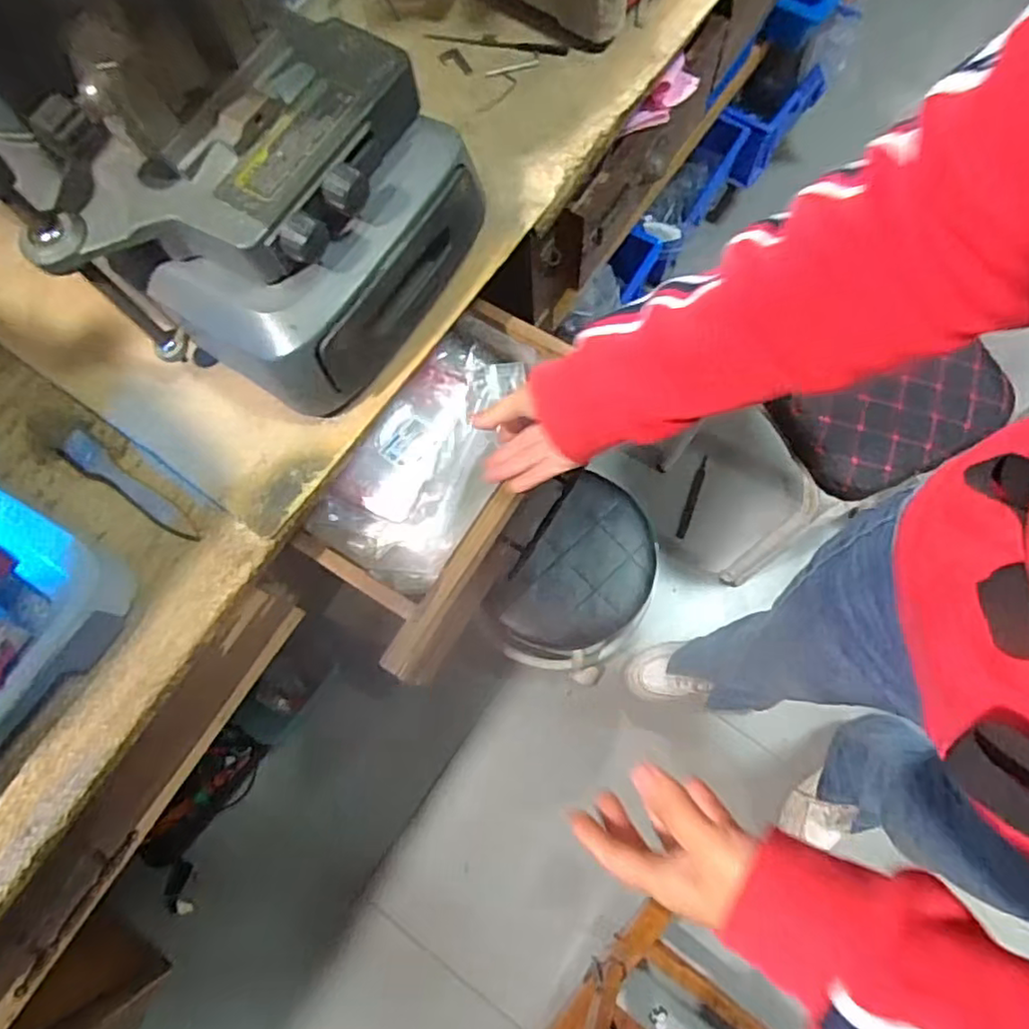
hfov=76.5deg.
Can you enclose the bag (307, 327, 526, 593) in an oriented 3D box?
[{"bbox_3d":[-0.071,-0.058,0.595,0.116,0.059,0.240,27,76,8],"label":"bag"}]

